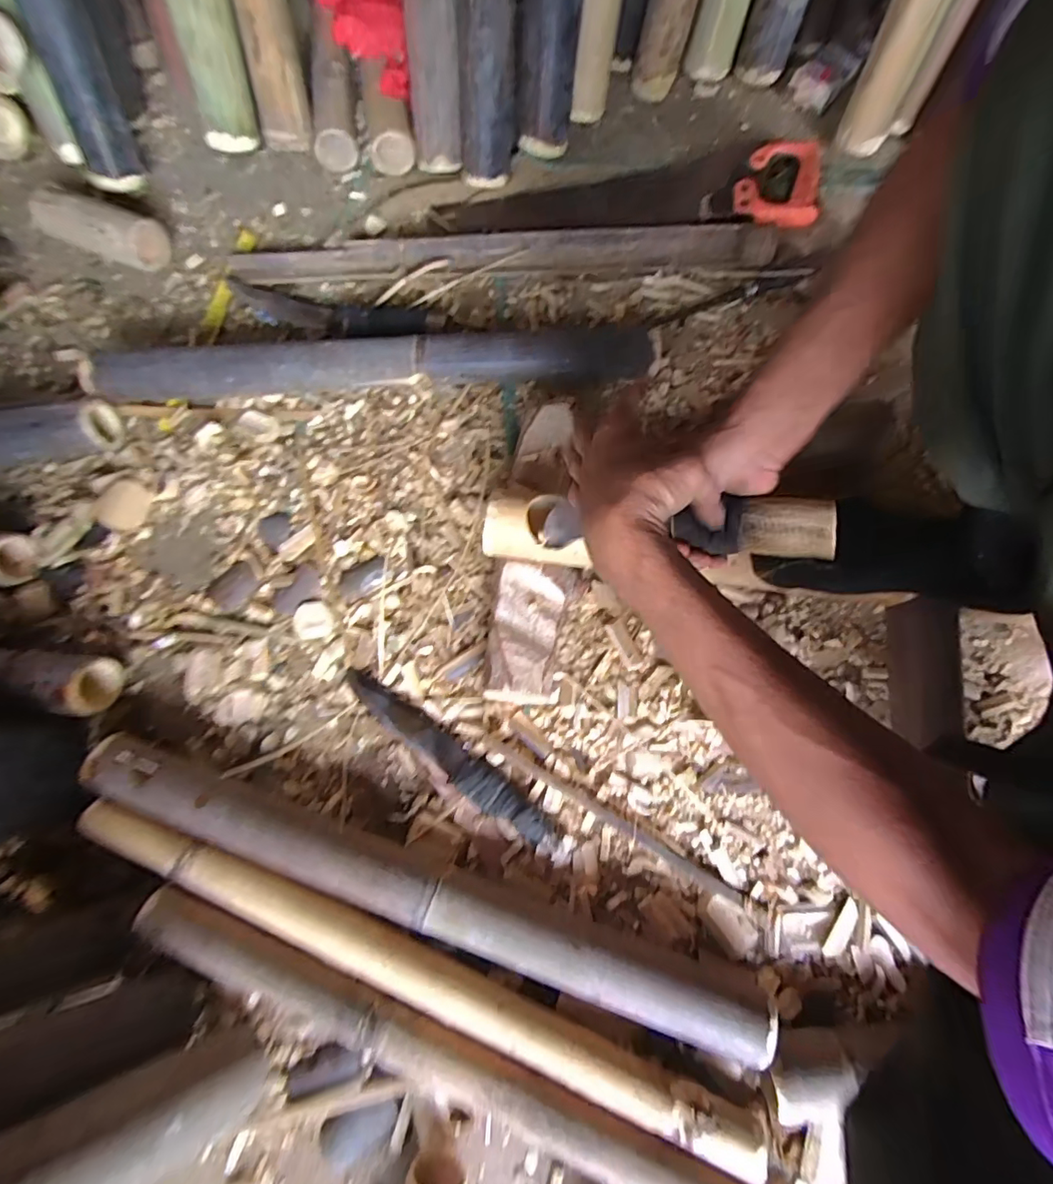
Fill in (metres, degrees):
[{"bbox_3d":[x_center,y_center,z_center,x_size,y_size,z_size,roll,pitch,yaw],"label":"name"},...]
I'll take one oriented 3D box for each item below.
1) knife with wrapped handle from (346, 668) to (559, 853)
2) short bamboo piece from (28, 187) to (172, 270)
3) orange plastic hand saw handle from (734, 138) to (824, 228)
[{"bbox_3d":[-0.081,0.165,0.525,0.265,0.034,0.037,36,79,9],"label":"knife with wrapped handle"},{"bbox_3d":[-0.545,-0.465,0.664,0.164,0.061,0.058,20,78,5],"label":"short bamboo piece"},{"bbox_3d":[0.326,-0.528,0.670,0.109,0.027,0.129,3,76,2],"label":"orange plastic hand saw handle"}]

